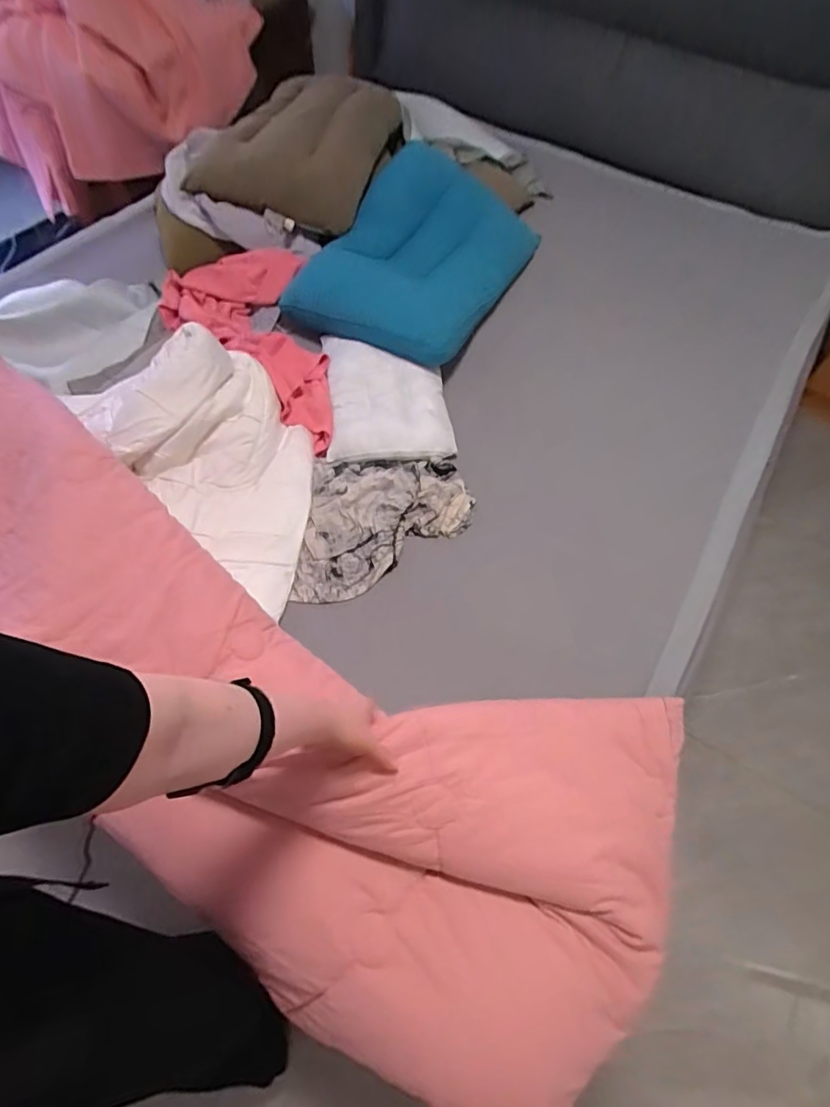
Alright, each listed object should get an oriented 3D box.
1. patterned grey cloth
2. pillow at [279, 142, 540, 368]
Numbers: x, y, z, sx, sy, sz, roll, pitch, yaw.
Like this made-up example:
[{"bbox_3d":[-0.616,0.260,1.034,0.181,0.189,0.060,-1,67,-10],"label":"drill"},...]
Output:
[{"bbox_3d":[-0.055,-0.055,1.038,0.323,0.032,0.305,0,60,-3],"label":"patterned grey cloth"},{"bbox_3d":[0.019,-0.759,1.316,0.433,0.181,0.660,23,61,11],"label":"pillow"}]

